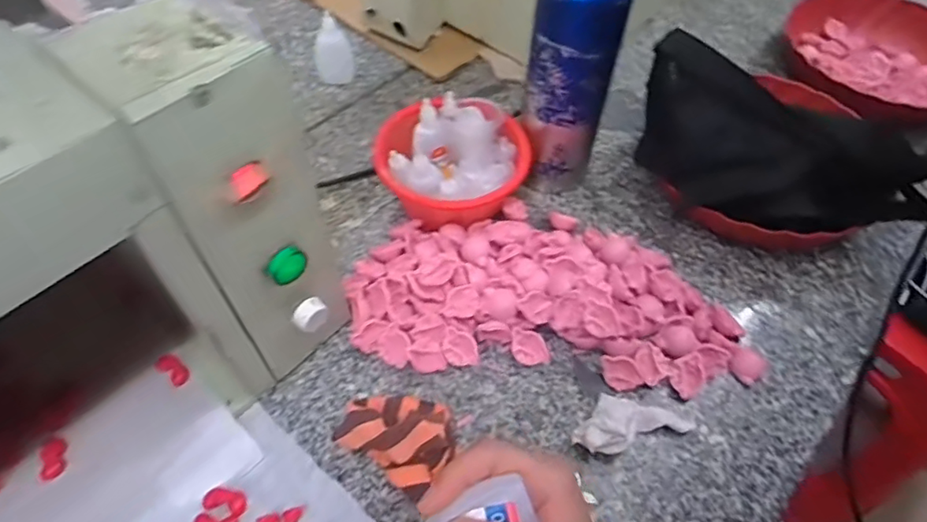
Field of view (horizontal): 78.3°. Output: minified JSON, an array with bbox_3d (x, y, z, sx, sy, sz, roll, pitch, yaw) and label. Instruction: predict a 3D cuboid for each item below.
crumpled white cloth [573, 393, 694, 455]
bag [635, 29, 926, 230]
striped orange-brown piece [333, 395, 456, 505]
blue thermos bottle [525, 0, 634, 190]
[{"bbox_3d":[0.135,0.127,0.463,0.096,0.017,0.045,-14,56,-12],"label":"crumpled white cloth"},{"bbox_3d":[0.308,-0.106,0.527,0.288,0.100,0.117,13,55,8],"label":"bag"},{"bbox_3d":[-0.047,0.130,0.447,0.090,0.038,0.073,31,59,19],"label":"striped orange-brown piece"},{"bbox_3d":[0.100,-0.177,0.524,0.070,0.274,0.065,39,62,23],"label":"blue thermos bottle"}]

